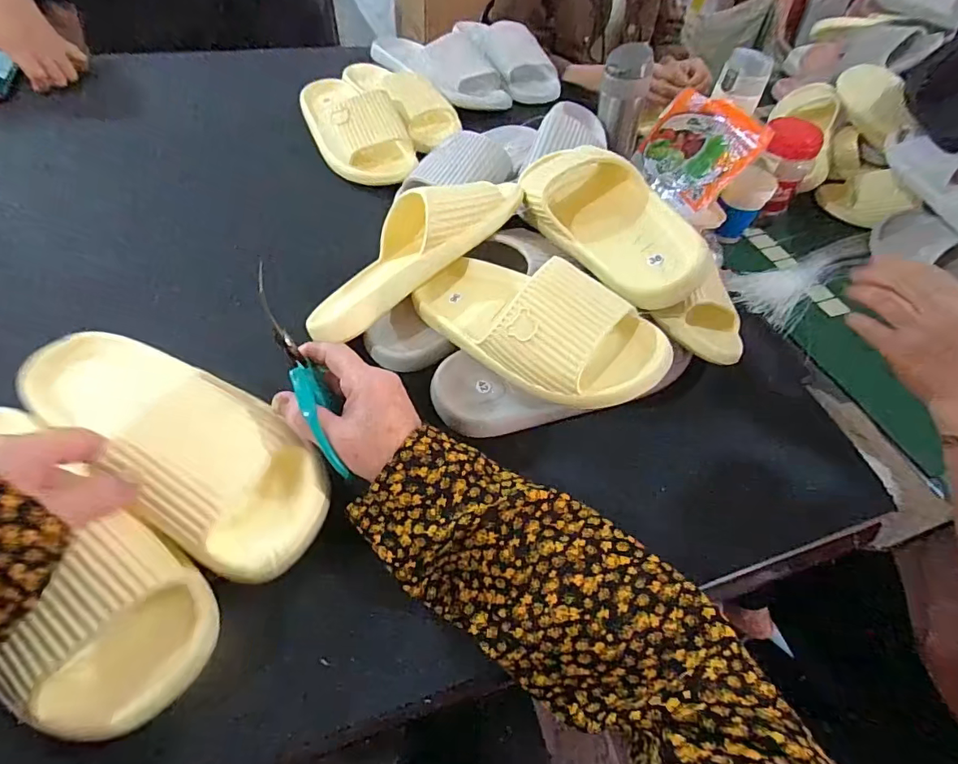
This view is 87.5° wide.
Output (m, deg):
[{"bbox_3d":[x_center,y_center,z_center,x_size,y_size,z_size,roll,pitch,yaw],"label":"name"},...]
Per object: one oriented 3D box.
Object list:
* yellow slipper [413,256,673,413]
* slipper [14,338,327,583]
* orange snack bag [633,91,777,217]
[{"bbox_3d":[0.032,-0.055,0.408,0.229,0.070,0.090,26,53,34],"label":"yellow slipper"},{"bbox_3d":[-0.219,0.032,0.358,0.259,0.064,0.097,29,56,21],"label":"slipper"},{"bbox_3d":[0.295,-0.320,0.691,0.013,0.127,0.160,12,35,-49],"label":"orange snack bag"}]

